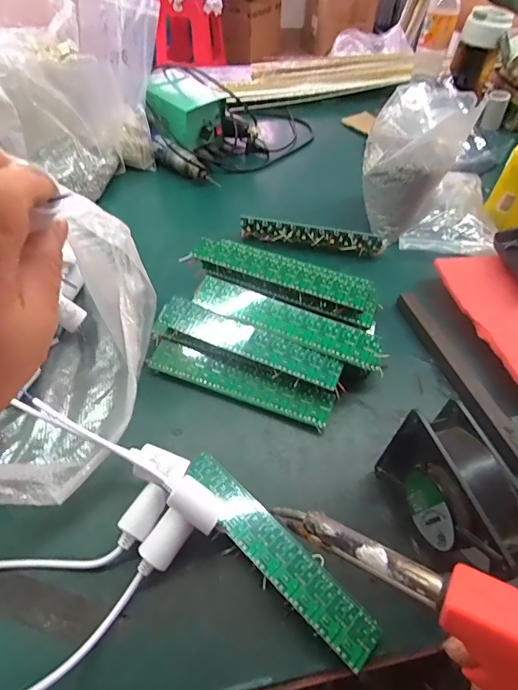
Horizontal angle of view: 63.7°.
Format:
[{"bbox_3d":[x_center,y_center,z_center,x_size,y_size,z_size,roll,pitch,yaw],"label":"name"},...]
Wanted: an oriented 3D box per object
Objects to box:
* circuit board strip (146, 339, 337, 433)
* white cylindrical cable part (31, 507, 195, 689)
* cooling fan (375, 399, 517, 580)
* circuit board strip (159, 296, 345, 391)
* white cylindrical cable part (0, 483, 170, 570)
[{"bbox_3d":[-0.022,0.043,0.455,0.204,0.010,0.042,17,67,11],"label":"circuit board strip"},{"bbox_3d":[-0.118,0.197,0.294,0.028,0.065,0.184,31,56,20],"label":"white cylindrical cable part"},{"bbox_3d":[0.147,0.123,0.326,0.040,0.121,0.114,-11,53,-12],"label":"cooling fan"},{"bbox_3d":[-0.012,-0.003,0.450,0.204,0.008,0.038,22,71,14],"label":"circuit board strip"},{"bbox_3d":[-0.156,0.165,0.343,0.169,0.026,0.042,-22,54,-2],"label":"white cylindrical cable part"}]

